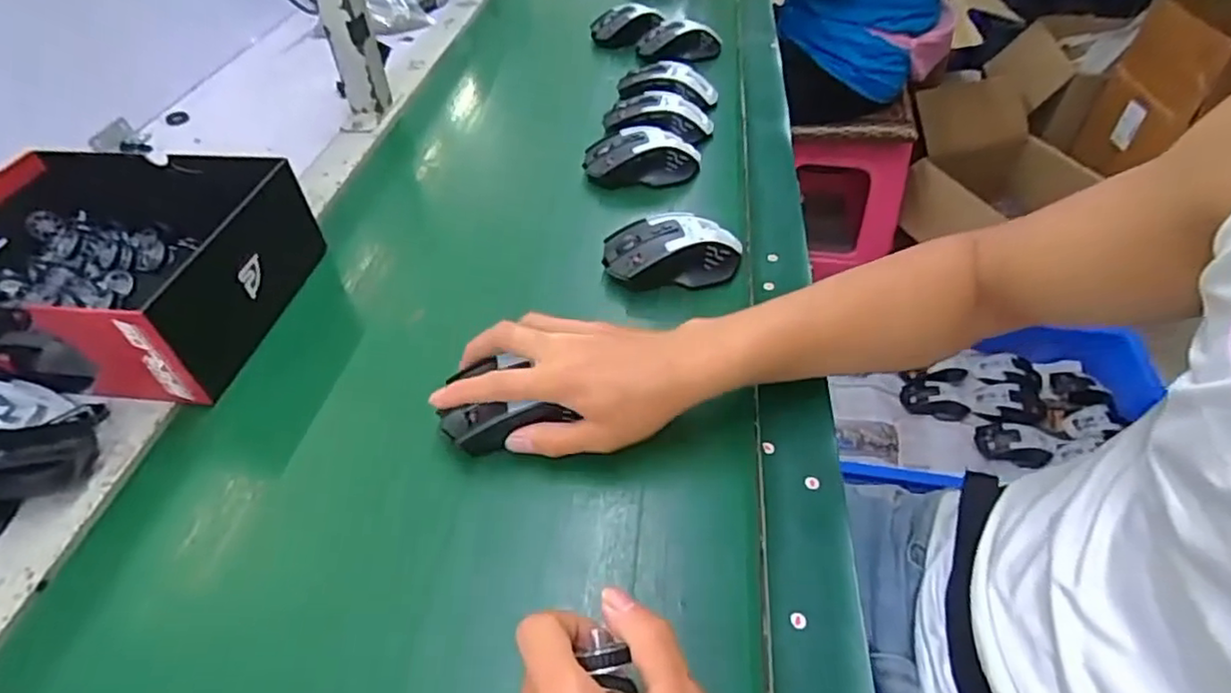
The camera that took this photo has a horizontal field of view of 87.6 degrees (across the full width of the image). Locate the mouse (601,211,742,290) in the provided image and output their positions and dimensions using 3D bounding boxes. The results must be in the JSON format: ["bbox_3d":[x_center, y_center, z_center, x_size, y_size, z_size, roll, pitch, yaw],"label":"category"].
[{"bbox_3d":[0.050,-0.083,0.533,0.118,0.038,0.070,-10,47,-8],"label":"mouse"}]

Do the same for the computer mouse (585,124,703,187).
[{"bbox_3d":[0.027,-0.190,0.636,0.110,0.035,0.063,4,46,5],"label":"computer mouse"}]

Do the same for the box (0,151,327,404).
[{"bbox_3d":[-0.392,-0.064,0.496,0.244,0.082,0.186,5,46,6],"label":"box"}]

